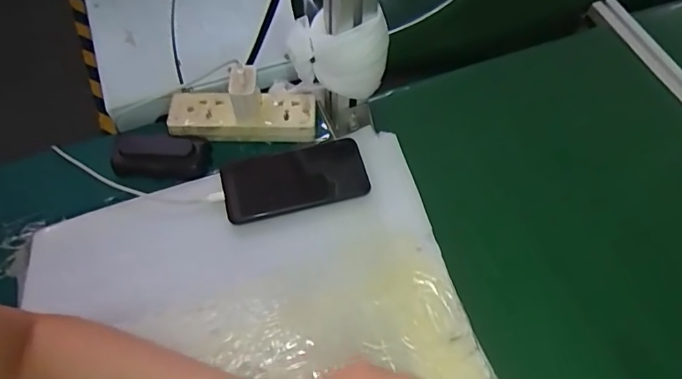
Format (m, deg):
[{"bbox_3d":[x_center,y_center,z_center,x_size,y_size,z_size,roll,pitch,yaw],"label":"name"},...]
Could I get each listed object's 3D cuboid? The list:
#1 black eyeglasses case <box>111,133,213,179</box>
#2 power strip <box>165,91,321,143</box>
[{"bbox_3d":[-0.203,-0.039,0.564,0.106,0.022,0.051,5,60,1],"label":"black eyeglasses case"},{"bbox_3d":[-0.115,-0.088,0.587,0.170,0.029,0.054,1,60,-1],"label":"power strip"}]

